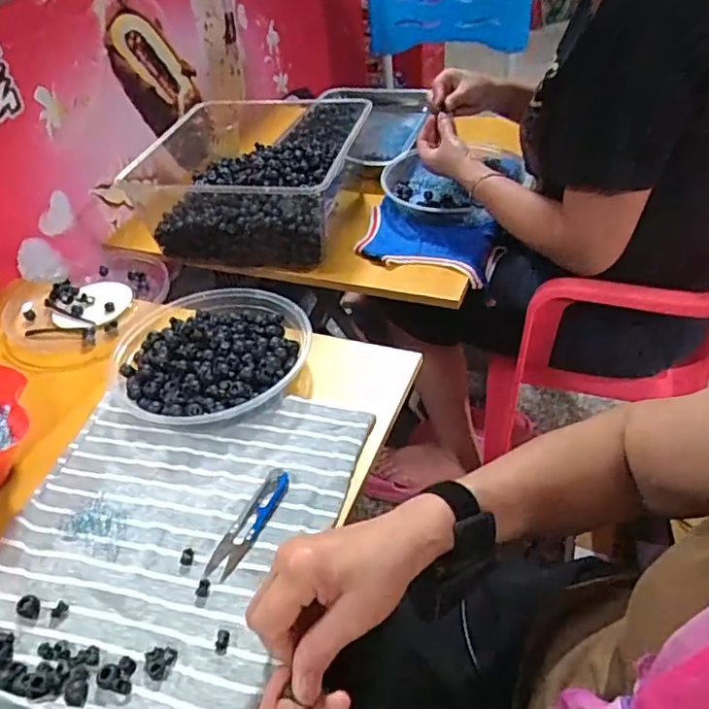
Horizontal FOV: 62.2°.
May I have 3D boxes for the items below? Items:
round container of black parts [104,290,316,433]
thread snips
[{"bbox_3d":[-0.147,-0.003,0.621,0.206,0.042,0.191,-4,41,4],"label":"round container of black parts"},{"bbox_3d":[-0.085,0.137,0.486,0.024,0.004,0.104,15,46,23],"label":"thread snips"}]

